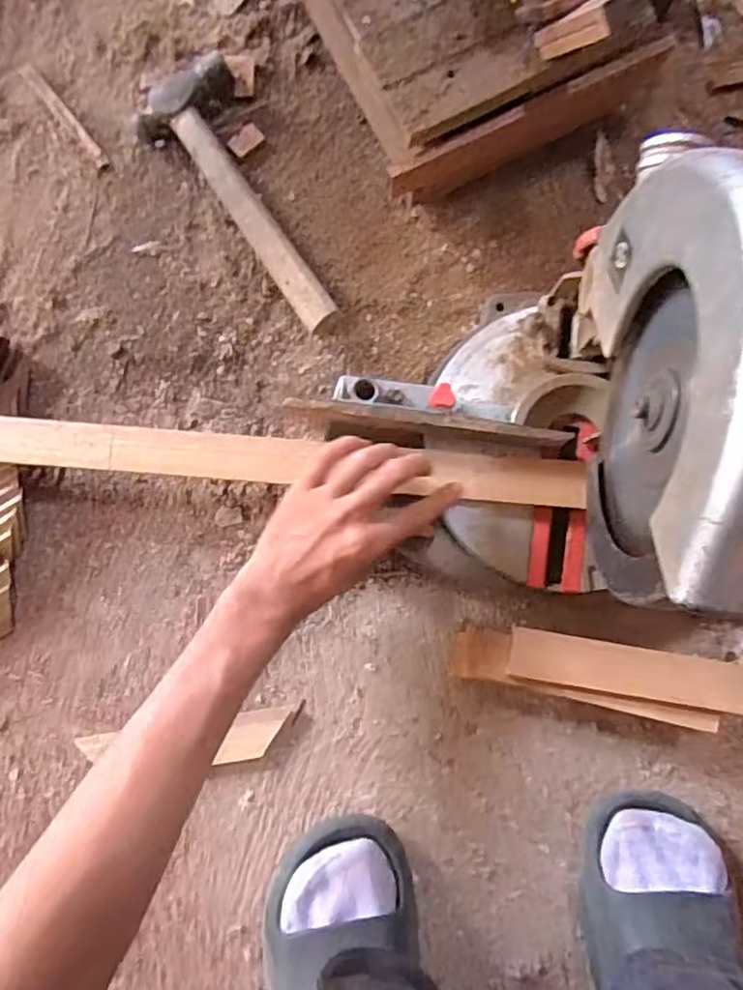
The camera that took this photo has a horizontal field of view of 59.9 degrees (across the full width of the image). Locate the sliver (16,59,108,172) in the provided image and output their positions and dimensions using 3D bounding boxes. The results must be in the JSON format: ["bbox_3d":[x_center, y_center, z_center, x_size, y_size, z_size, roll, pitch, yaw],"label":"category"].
[{"bbox_3d":[-0.272,-0.337,0.573,0.015,0.004,0.125,-39,85,-2],"label":"sliver"}]

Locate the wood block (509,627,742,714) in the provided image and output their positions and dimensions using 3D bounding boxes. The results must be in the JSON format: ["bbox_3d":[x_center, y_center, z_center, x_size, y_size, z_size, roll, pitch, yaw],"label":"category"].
[{"bbox_3d":[0.189,0.131,0.485,0.167,0.005,0.036,9,86,2],"label":"wood block"}]

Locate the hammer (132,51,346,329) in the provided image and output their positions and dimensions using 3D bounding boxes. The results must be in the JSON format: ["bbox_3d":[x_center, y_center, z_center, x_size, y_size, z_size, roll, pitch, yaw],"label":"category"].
[{"bbox_3d":[-0.095,-0.252,0.547,0.085,0.034,0.243,-37,85,-1],"label":"hammer"}]

